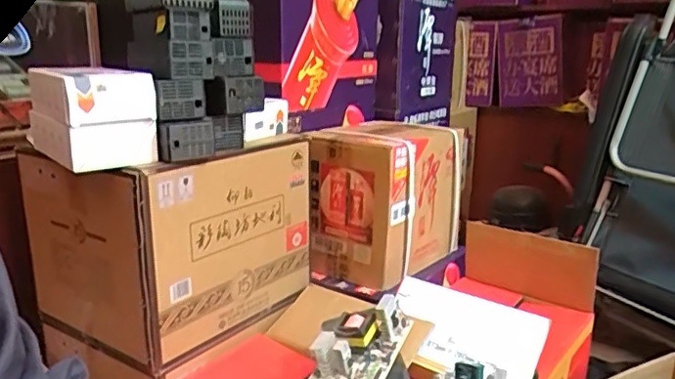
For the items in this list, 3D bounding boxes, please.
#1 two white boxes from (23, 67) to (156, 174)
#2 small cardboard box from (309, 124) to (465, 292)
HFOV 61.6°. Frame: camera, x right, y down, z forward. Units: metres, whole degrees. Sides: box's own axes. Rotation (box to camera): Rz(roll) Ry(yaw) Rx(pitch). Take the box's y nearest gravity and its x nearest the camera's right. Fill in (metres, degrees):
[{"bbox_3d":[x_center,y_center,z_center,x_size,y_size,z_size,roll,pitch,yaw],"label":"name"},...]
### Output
[{"bbox_3d":[-0.371,-0.114,0.841,0.114,0.125,0.219,-12,20,-40],"label":"two white boxes"},{"bbox_3d":[0.103,0.015,1.229,0.212,0.285,0.321,12,19,36],"label":"small cardboard box"}]

